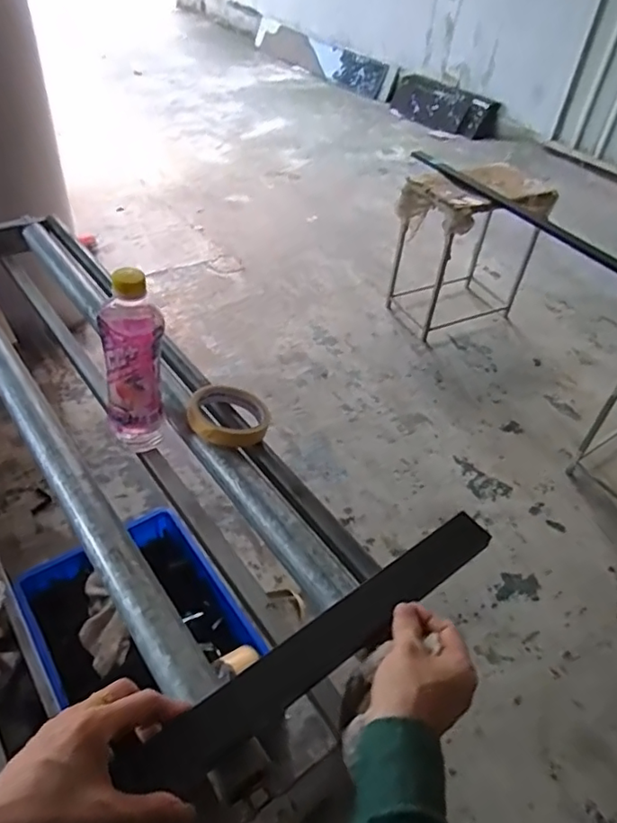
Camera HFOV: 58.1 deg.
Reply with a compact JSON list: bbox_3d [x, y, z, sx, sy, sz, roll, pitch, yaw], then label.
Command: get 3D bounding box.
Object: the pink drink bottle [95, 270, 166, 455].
[{"bbox_3d":[-0.184,-0.049,0.583,0.065,0.215,0.056,-15,48,-22],"label":"pink drink bottle"}]

